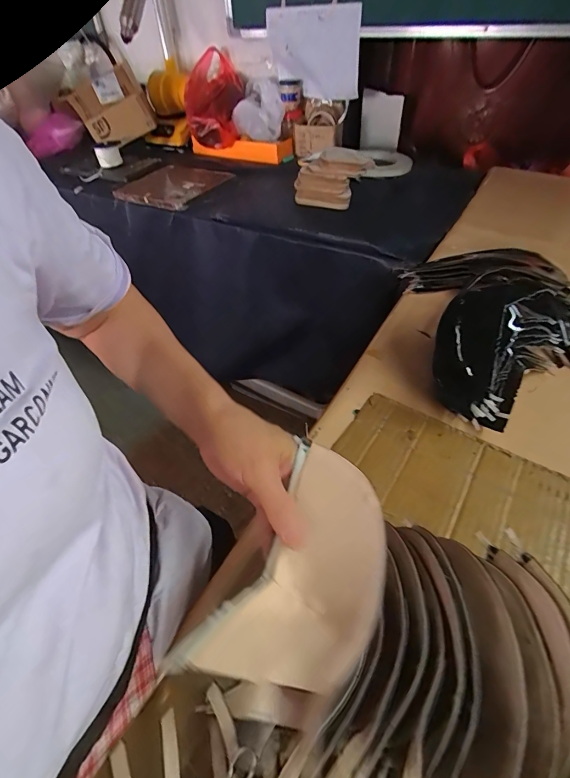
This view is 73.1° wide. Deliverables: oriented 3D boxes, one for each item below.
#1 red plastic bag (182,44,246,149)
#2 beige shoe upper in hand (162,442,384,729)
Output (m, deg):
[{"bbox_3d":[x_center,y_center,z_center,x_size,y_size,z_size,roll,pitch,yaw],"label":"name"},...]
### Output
[{"bbox_3d":[-0.227,-0.943,1.250,0.170,0.100,0.317,-2,74,0],"label":"red plastic bag"},{"bbox_3d":[0.008,0.116,0.239,0.096,0.053,0.143,23,50,24],"label":"beige shoe upper in hand"}]

